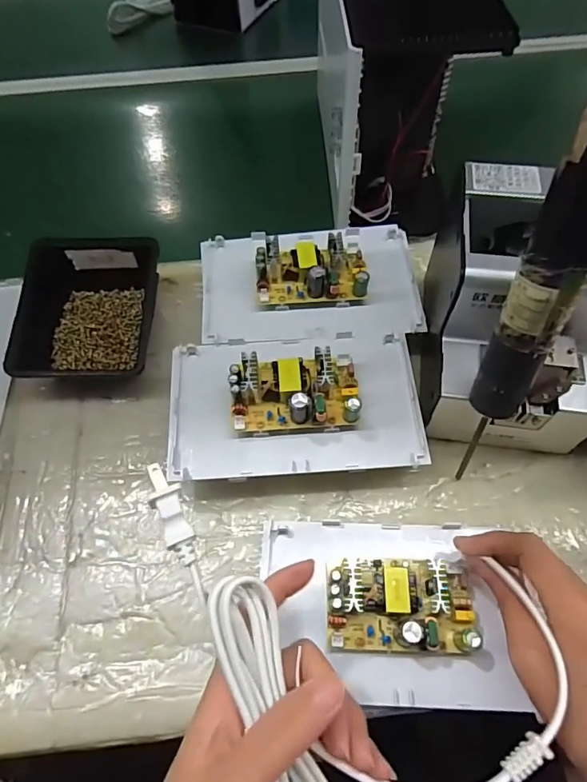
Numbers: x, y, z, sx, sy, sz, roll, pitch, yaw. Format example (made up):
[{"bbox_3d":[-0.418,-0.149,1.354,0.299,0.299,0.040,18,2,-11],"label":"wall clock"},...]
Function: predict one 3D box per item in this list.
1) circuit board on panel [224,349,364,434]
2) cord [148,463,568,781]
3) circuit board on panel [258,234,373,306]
[{"bbox_3d":[0.000,-0.001,0.365,0.100,0.035,0.059,-3,60,0],"label":"circuit board on panel"},{"bbox_3d":[0.043,0.109,0.248,0.173,0.069,0.205,-23,62,-11],"label":"cord"},{"bbox_3d":[0.015,-0.110,0.428,0.100,0.037,0.059,-5,60,-1],"label":"circuit board on panel"}]

